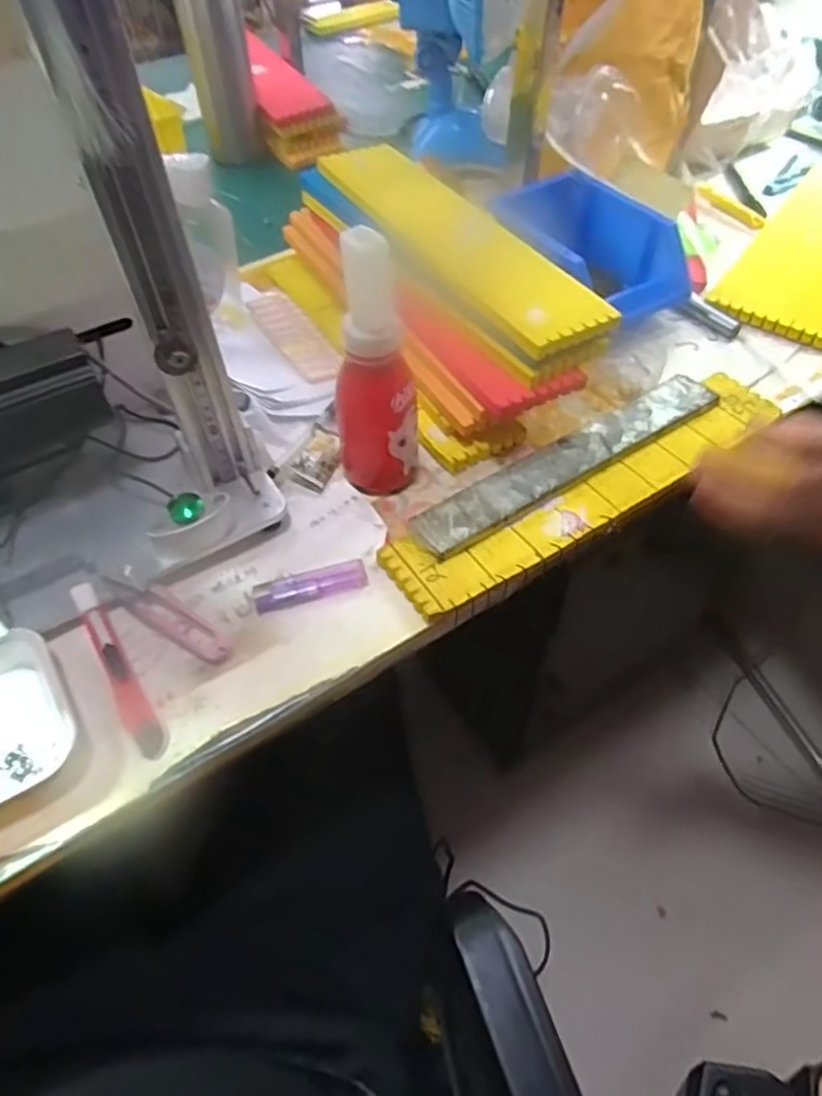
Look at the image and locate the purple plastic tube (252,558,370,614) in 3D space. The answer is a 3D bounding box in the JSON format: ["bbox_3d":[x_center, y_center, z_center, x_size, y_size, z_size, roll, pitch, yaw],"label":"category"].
[{"bbox_3d":[-0.070,0.025,0.472,0.077,0.010,0.023,-16,54,-10],"label":"purple plastic tube"}]

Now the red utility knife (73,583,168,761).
[{"bbox_3d":[-0.186,0.076,0.427,0.020,0.027,0.126,-30,58,-20],"label":"red utility knife"}]

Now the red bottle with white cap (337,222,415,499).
[{"bbox_3d":[-0.024,-0.117,0.467,0.054,0.182,0.055,-1,53,1],"label":"red bottle with white cap"}]

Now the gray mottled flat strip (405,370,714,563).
[{"bbox_3d":[0.124,-0.069,0.519,0.277,0.010,0.041,-29,55,-19],"label":"gray mottled flat strip"}]

